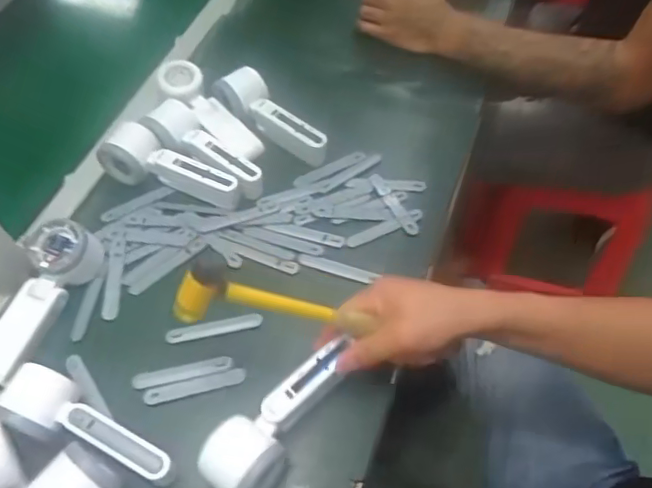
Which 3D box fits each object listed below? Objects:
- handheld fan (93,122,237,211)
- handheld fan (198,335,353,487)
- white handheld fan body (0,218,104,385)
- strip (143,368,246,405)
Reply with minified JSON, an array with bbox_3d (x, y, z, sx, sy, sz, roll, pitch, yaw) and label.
[{"bbox_3d":[-0.177,-0.094,0.644,0.167,0.055,0.054,12,58,10],"label":"handheld fan"},{"bbox_3d":[-0.037,0.145,0.483,0.055,0.040,0.156,35,72,22],"label":"handheld fan"},{"bbox_3d":[-0.291,0.048,0.553,0.060,0.053,0.168,20,60,14],"label":"white handheld fan body"},{"bbox_3d":[-0.124,0.135,0.529,0.094,0.004,0.016,-13,57,-7],"label":"strip"}]

